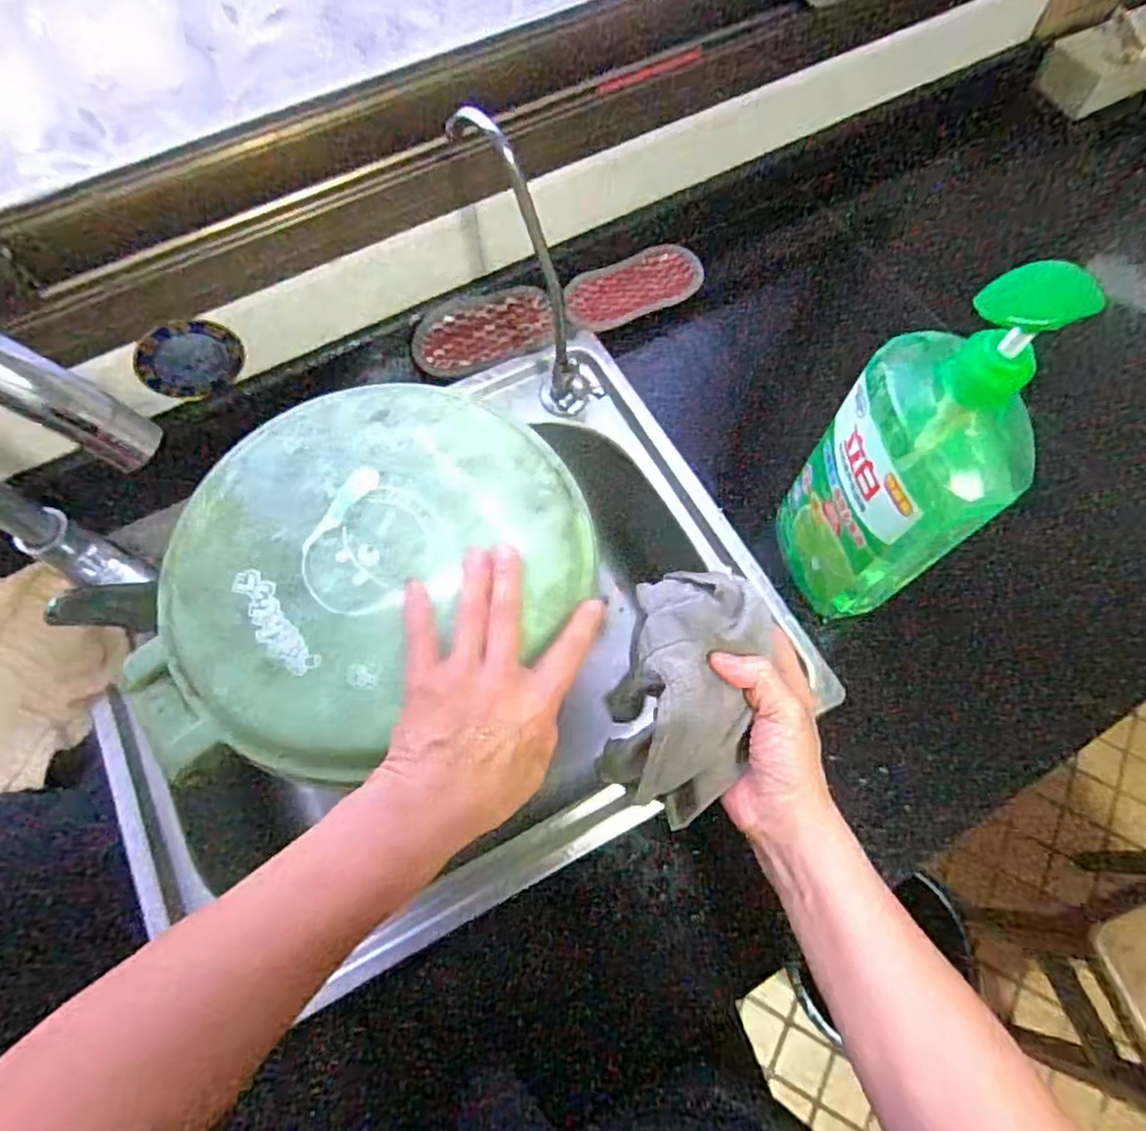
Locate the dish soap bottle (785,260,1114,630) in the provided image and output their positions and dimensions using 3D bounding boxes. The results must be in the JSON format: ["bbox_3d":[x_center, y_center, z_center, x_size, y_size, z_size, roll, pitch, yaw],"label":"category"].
[{"bbox_3d":[0.204,-0.060,0.420,0.056,0.281,0.115,-14,68,-5],"label":"dish soap bottle"}]

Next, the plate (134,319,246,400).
[{"bbox_3d":[-0.296,-0.159,0.527,0.073,0.061,0.004,-35,55,-19],"label":"plate"}]

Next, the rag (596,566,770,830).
[{"bbox_3d":[0.066,0.074,0.404,0.075,0.090,0.133,14,68,6],"label":"rag"}]

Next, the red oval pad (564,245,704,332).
[{"bbox_3d":[0.056,-0.271,0.657,0.135,0.020,0.065,-24,69,-10],"label":"red oval pad"}]

